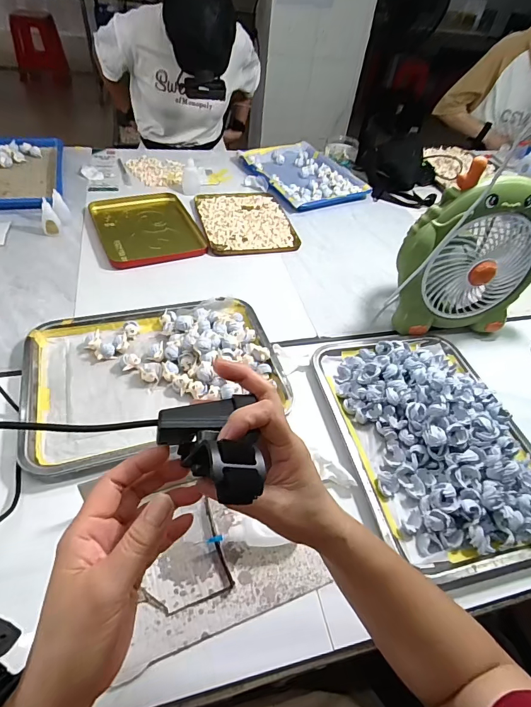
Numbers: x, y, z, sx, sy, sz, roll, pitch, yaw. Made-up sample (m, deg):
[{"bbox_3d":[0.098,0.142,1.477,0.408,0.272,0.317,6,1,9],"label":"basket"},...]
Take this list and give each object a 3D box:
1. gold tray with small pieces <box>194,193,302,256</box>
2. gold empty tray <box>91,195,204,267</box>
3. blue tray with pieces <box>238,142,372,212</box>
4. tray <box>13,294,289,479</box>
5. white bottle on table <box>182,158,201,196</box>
[{"bbox_3d":[-0.046,-0.306,0.894,0.199,0.012,0.262,-8,50,-14],"label":"gold tray with small pieces"},{"bbox_3d":[-0.260,-0.279,0.844,0.195,0.013,0.270,-17,52,-21],"label":"gold empty tray"},{"bbox_3d":[0.101,-0.499,1.064,0.244,0.025,0.341,-16,52,-20],"label":"blue tray with pieces"},{"bbox_3d":[-0.156,0.015,0.556,0.338,0.036,0.252,-11,51,-17],"label":"tray"},{"bbox_3d":[-0.182,-0.431,0.945,0.045,0.066,0.051,-4,49,-11],"label":"white bottle on table"}]

